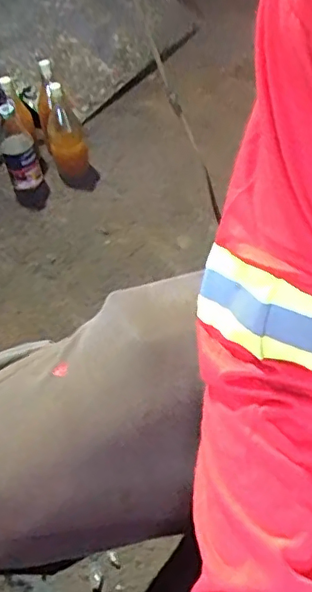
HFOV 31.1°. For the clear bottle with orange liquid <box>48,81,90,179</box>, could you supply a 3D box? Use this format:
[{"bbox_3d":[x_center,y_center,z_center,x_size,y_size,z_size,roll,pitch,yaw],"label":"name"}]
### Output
[{"bbox_3d":[-0.177,-0.329,1.093,0.071,0.178,0.088,-12,49,-6],"label":"clear bottle with orange liquid"}]

